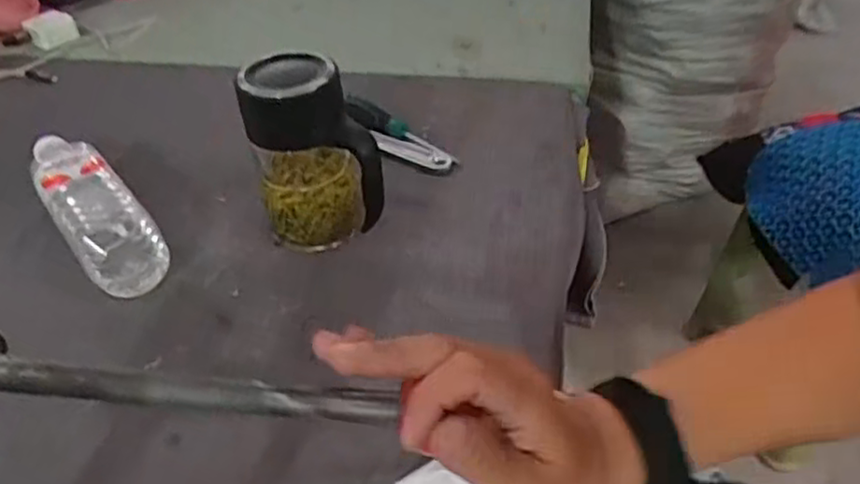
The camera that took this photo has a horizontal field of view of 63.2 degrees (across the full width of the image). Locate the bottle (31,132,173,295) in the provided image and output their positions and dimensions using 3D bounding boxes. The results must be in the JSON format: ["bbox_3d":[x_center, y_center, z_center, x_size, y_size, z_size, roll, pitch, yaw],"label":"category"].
[{"bbox_3d":[-0.294,-0.031,0.605,0.065,0.048,0.223,-31,49,-27],"label":"bottle"}]

